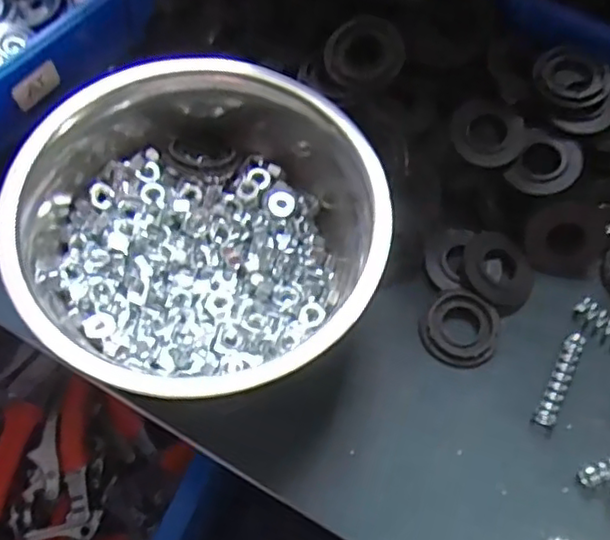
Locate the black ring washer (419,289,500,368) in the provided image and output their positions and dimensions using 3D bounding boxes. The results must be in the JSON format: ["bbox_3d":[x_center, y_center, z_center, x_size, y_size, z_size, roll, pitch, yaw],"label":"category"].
[{"bbox_3d":[0.087,0.032,0.365,0.041,0.008,0.045,0,63,-1],"label":"black ring washer"}]

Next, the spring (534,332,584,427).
[{"bbox_3d":[0.138,0.059,0.355,0.011,0.008,0.055,26,65,12],"label":"spring"}]

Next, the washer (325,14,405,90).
[{"bbox_3d":[0.032,-0.116,0.355,0.040,0.004,0.040,0,86,5],"label":"washer"}]

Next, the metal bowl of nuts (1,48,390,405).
[{"bbox_3d":[-0.051,-0.017,0.345,0.166,0.087,0.164,0,63,-1],"label":"metal bowl of nuts"}]

